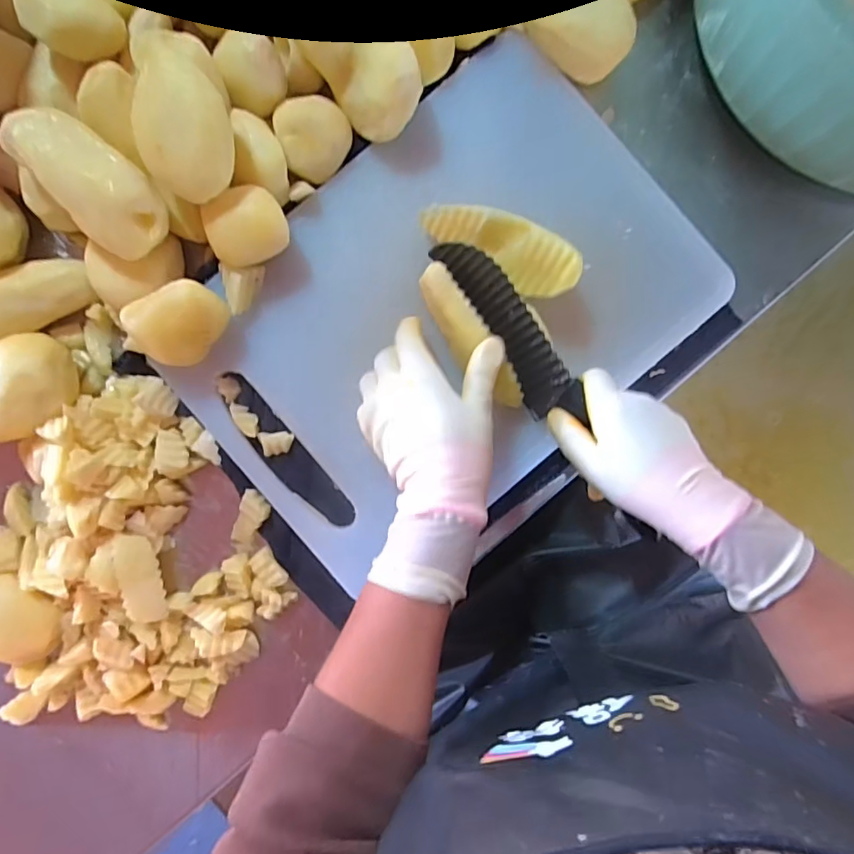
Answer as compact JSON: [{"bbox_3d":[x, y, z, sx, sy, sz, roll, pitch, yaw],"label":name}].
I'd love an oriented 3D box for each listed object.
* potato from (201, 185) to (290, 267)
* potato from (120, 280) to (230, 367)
[{"bbox_3d":[-0.130,-0.145,0.394,0.057,0.047,0.050,-25,94,2],"label":"potato"},{"bbox_3d":[-0.178,-0.072,0.390,0.065,0.053,0.047,-29,93,2],"label":"potato"}]

